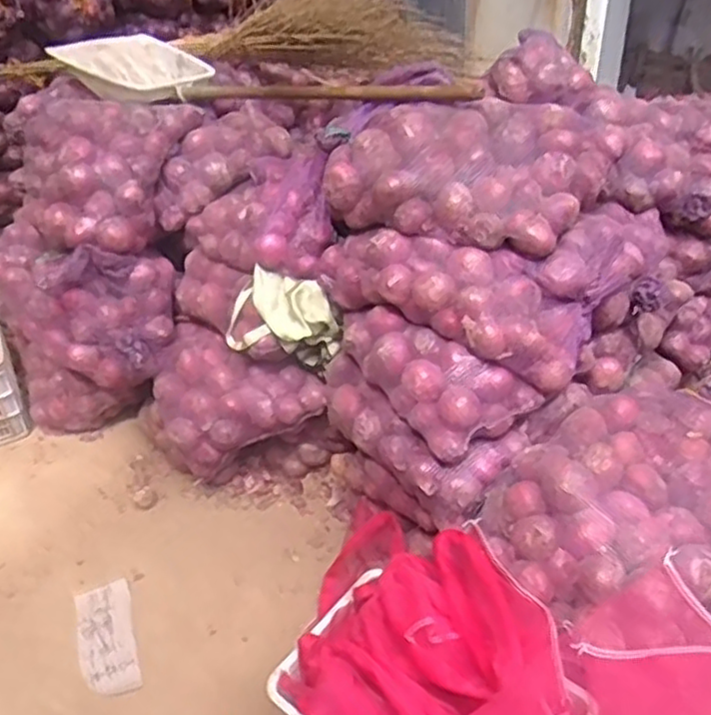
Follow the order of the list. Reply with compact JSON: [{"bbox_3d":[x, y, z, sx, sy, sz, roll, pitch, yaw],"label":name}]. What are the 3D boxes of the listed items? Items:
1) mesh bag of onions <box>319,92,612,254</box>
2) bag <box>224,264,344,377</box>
[{"bbox_3d":[0.236,-0.419,1.545,0.540,0.190,0.373,17,40,26],"label":"mesh bag of onions"},{"bbox_3d":[-0.200,-0.072,1.843,0.301,0.240,0.146,19,41,28],"label":"bag"}]

